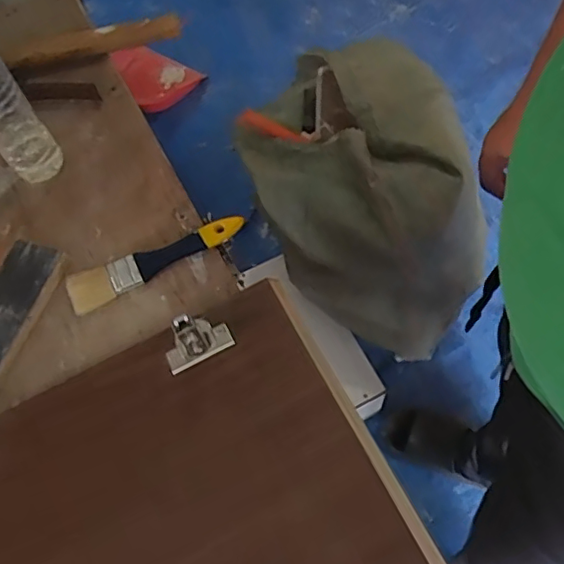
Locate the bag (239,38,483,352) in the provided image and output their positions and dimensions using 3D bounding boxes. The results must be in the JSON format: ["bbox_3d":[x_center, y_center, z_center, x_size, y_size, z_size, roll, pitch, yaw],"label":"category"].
[{"bbox_3d":[0.134,-0.104,0.993,0.316,0.395,0.386,-19,65,-4],"label":"bag"}]

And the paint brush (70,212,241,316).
[{"bbox_3d":[-0.128,-0.025,0.583,0.185,0.017,0.036,-28,65,-8],"label":"paint brush"}]

